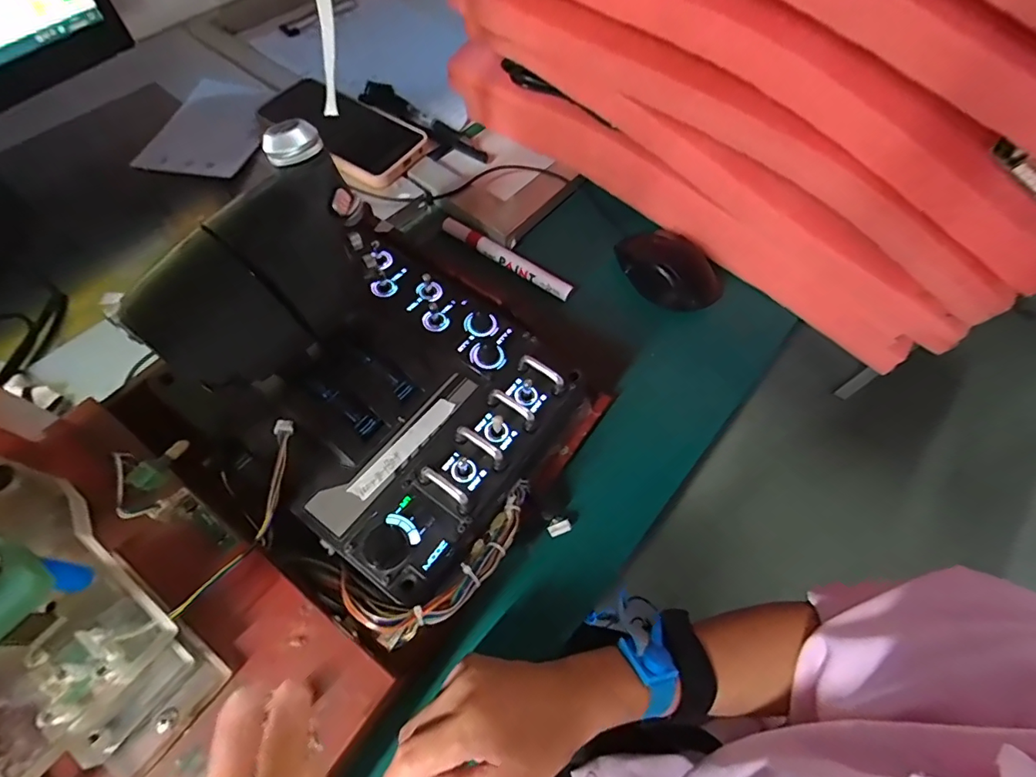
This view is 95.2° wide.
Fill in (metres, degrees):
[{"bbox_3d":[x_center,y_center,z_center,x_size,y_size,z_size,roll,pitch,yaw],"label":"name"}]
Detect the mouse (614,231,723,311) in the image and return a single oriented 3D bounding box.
[{"bbox_3d":[0.139,-0.112,0.430,0.098,0.037,0.066,34,66,14],"label":"mouse"}]

